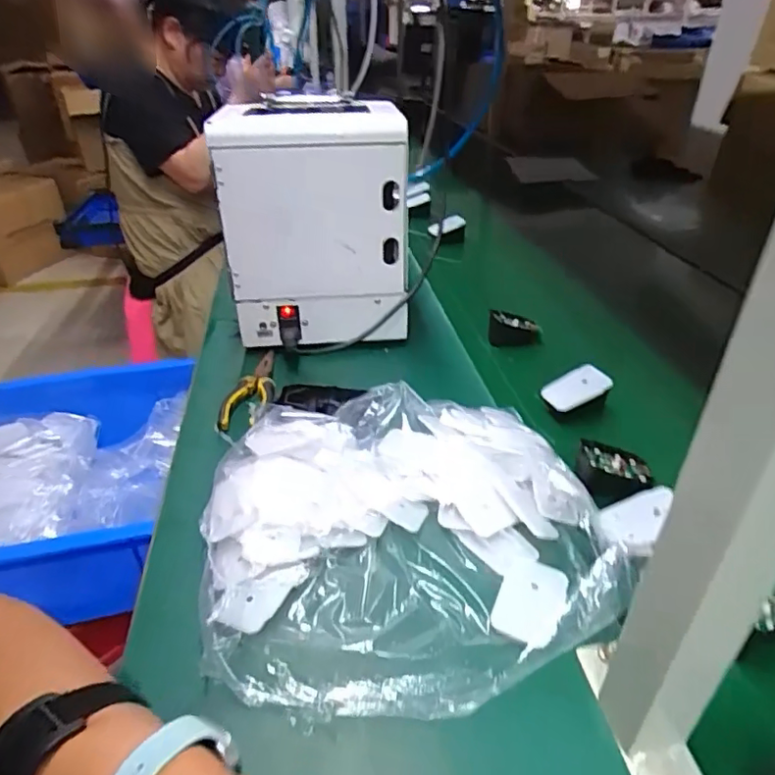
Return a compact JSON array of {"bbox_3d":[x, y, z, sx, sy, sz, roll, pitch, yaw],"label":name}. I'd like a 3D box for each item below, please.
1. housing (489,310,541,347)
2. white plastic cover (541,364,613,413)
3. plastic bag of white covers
[{"bbox_3d":[0.172,-0.078,0.772,0.069,0.047,0.033,-1,34,1],"label":"housing"},{"bbox_3d":[0.208,0.001,0.626,0.067,0.008,0.041,-30,59,11],"label":"white plastic cover"},{"bbox_3d":[0.015,0.110,0.467,0.320,0.066,0.287,-6,34,-7],"label":"plastic bag of white covers"}]

